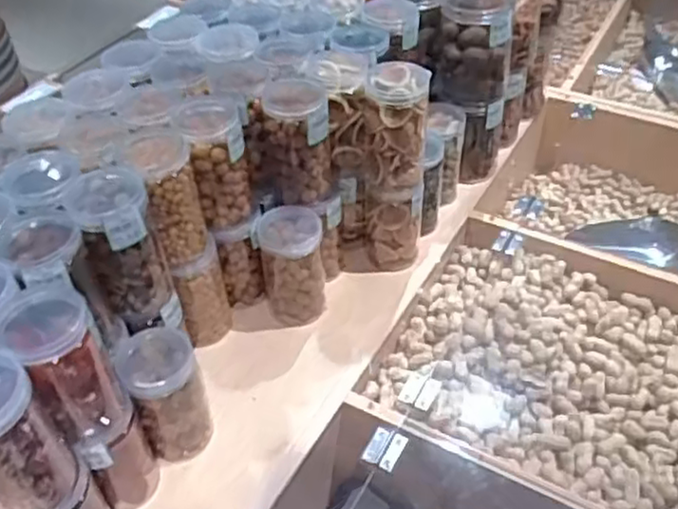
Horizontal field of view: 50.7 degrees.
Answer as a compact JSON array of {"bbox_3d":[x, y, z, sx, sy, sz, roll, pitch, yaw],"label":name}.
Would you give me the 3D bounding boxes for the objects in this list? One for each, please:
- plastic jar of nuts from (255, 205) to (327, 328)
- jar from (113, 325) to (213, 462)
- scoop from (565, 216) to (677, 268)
[{"bbox_3d":[-0.051,0.014,0.790,0.066,0.122,0.069,-2,44,2],"label":"plastic jar of nuts"},{"bbox_3d":[-0.160,0.129,0.664,0.063,0.122,0.067,-2,44,2],"label":"jar"},{"bbox_3d":[0.489,-0.027,1.048,0.287,0.042,0.084,-7,44,-3],"label":"scoop"}]

